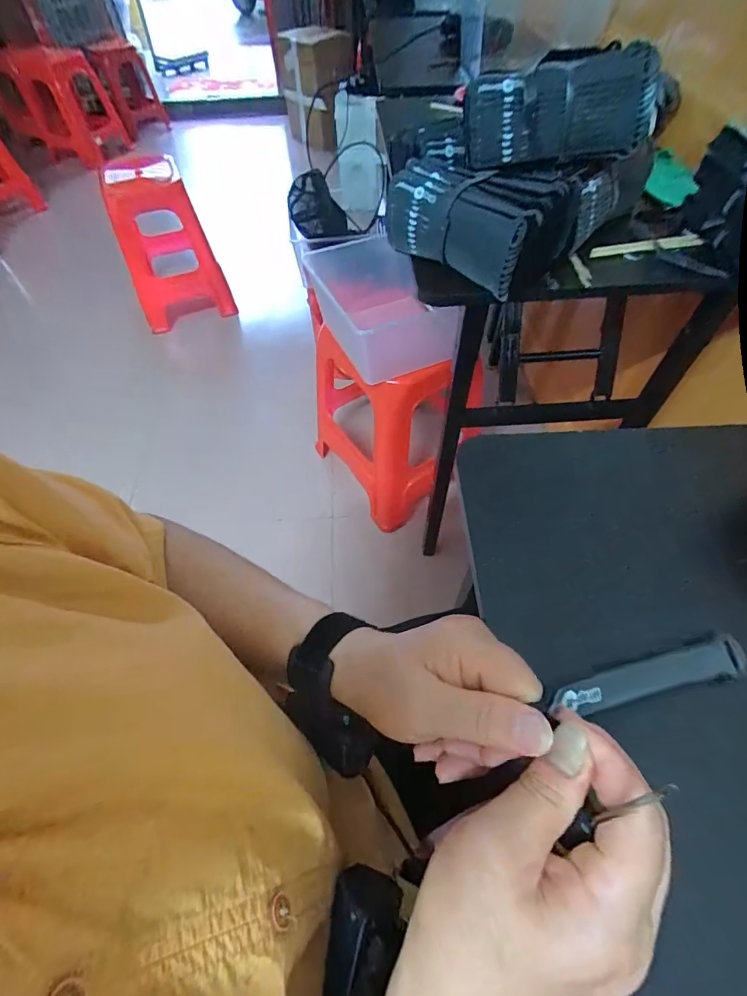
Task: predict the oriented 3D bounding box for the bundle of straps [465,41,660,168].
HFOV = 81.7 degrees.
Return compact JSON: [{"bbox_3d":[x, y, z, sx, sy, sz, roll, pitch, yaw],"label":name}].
[{"bbox_3d":[0.219,-0.472,0.519,0.209,0.090,0.087,5,57,6],"label":"bundle of straps"}]

